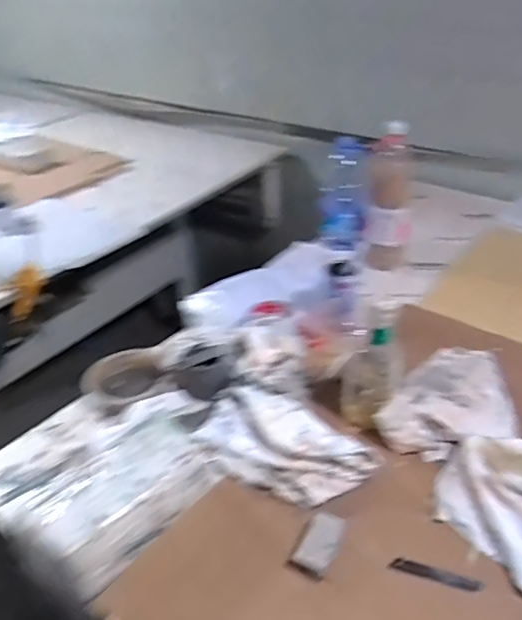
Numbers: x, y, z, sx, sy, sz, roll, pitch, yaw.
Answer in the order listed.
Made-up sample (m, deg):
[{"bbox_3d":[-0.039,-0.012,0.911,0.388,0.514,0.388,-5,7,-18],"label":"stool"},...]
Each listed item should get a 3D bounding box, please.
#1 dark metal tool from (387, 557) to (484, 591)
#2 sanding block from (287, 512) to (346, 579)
[{"bbox_3d":[0.193,0.295,0.637,0.096,0.011,0.016,9,36,17],"label":"dark metal tool"},{"bbox_3d":[0.067,0.267,0.657,0.041,0.023,0.078,15,38,25],"label":"sanding block"}]

